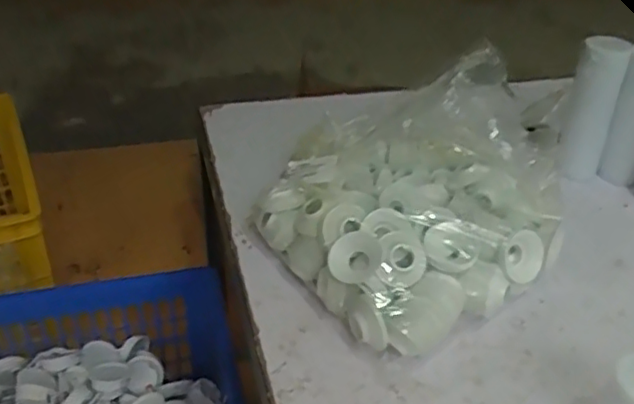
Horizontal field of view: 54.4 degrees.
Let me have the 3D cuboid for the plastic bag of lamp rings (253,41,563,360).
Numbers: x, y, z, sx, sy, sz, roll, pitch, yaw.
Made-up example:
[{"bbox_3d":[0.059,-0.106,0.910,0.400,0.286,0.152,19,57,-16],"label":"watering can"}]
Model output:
[{"bbox_3d":[0.111,-0.029,0.722,0.321,0.197,0.318,-19,42,-28],"label":"plastic bag of lamp rings"}]

